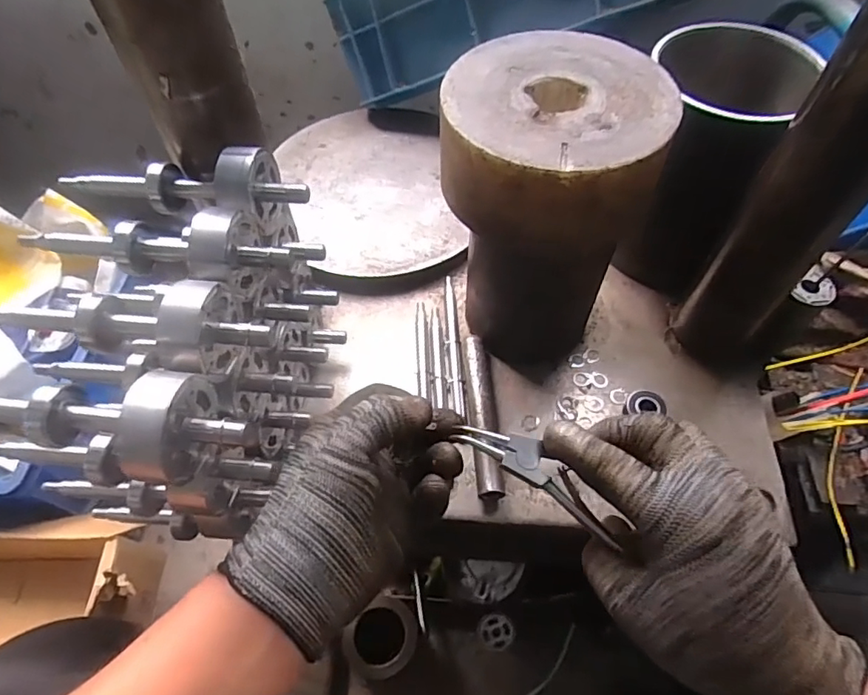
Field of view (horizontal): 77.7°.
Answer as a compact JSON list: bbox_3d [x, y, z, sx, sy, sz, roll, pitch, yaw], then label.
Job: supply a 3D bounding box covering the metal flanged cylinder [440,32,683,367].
[{"bbox_3d":[0.080,-0.097,0.424,0.135,0.214,0.147,13,58,10],"label":"metal flanged cylinder"}]

